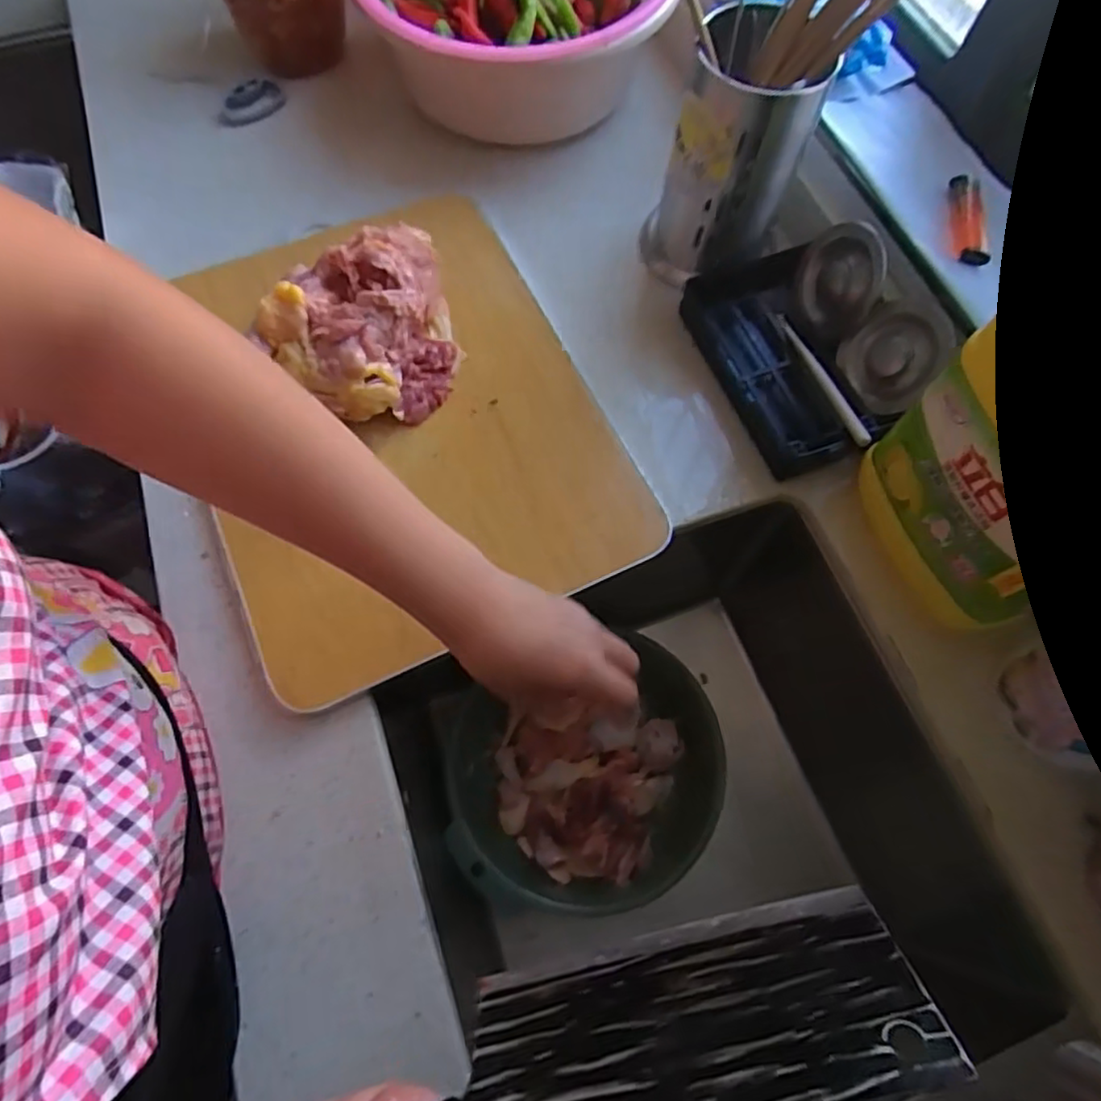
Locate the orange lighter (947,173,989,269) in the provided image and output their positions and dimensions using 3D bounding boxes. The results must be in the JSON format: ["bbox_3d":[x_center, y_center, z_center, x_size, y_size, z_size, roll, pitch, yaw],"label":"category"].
[{"bbox_3d":[0.319,-0.250,0.496,0.024,0.015,0.087,12,68,4],"label":"orange lighter"}]

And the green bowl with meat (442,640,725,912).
[{"bbox_3d":[0.035,0.205,0.575,0.242,0.080,0.203,-15,69,-6],"label":"green bowl with meat"}]

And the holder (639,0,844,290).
[{"bbox_3d":[0.139,-0.309,0.519,0.111,0.164,0.111,10,68,4],"label":"holder"}]

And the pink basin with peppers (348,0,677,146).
[{"bbox_3d":[-0.034,-0.524,0.625,0.275,0.130,0.293,0,68,0],"label":"pink basin with peppers"}]

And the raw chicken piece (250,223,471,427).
[{"bbox_3d":[-0.129,-0.170,0.491,0.156,0.086,0.129,-35,72,-13],"label":"raw chicken piece"}]

